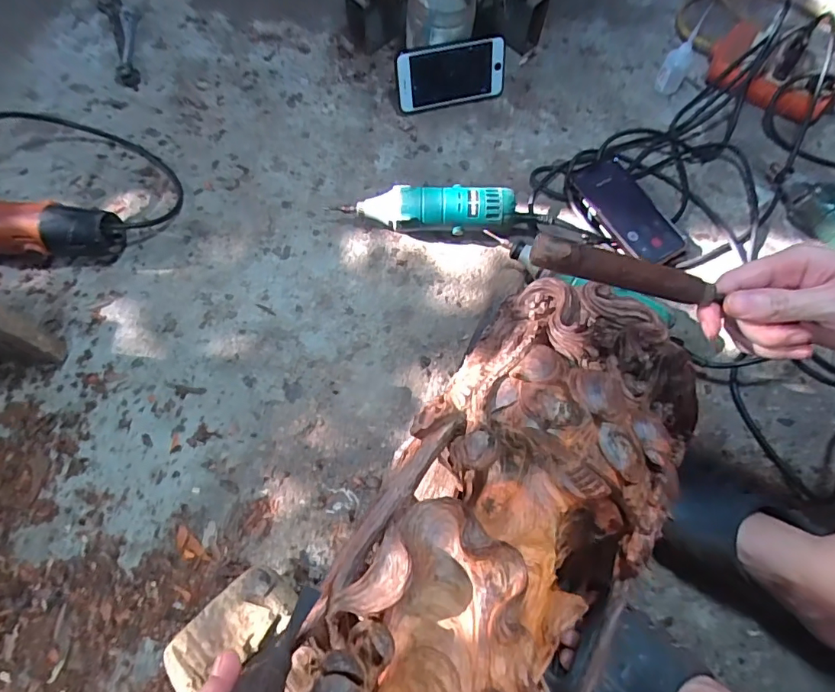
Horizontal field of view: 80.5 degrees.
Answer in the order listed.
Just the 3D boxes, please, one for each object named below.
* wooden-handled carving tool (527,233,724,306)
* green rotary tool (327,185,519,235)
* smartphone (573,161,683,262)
[{"bbox_3d":[0.130,-0.047,0.311,0.117,0.018,0.018,14,66,-3],"label":"wooden-handled carving tool"},{"bbox_3d":[0.009,-0.168,0.615,0.218,0.058,0.049,2,65,0],"label":"green rotary tool"},{"bbox_3d":[0.275,-0.179,0.642,0.085,0.014,0.160,-31,75,-20],"label":"smartphone"}]

